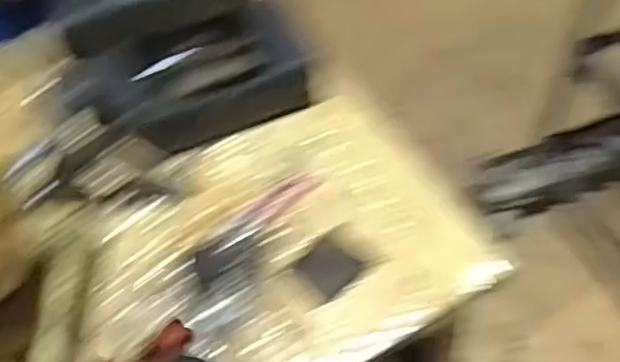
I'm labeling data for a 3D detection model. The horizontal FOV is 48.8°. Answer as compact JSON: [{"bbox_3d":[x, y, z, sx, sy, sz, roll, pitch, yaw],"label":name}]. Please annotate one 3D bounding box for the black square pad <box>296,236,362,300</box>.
[{"bbox_3d":[0.017,0.071,0.569,0.042,0.004,0.040,-40,63,-20],"label":"black square pad"}]

